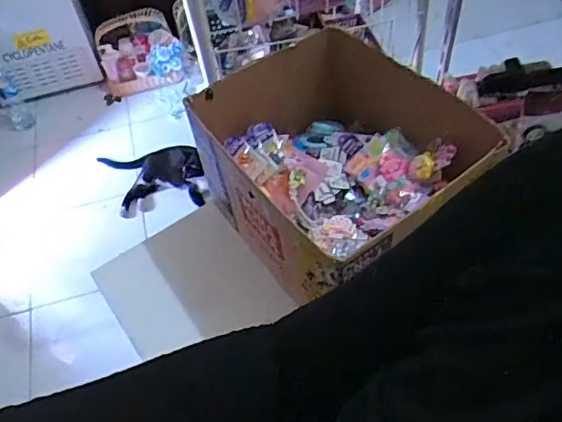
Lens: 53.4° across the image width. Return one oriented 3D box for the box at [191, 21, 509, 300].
[{"bbox_3d":[0.101,-0.098,0.923,0.382,0.233,0.396,-30,54,-18],"label":"box"}]

